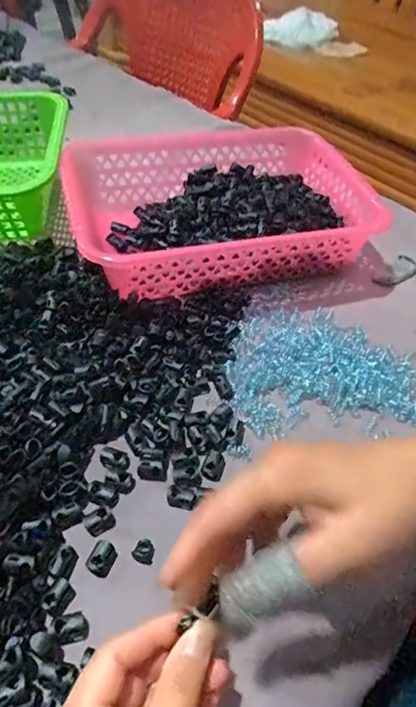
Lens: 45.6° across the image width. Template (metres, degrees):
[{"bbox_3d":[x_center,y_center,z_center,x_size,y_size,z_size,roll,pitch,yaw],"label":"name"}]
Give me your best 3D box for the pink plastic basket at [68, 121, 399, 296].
[{"bbox_3d":[0.013,-0.157,0.534,0.311,0.076,0.214,-13,51,-13],"label":"pink plastic basket"}]

